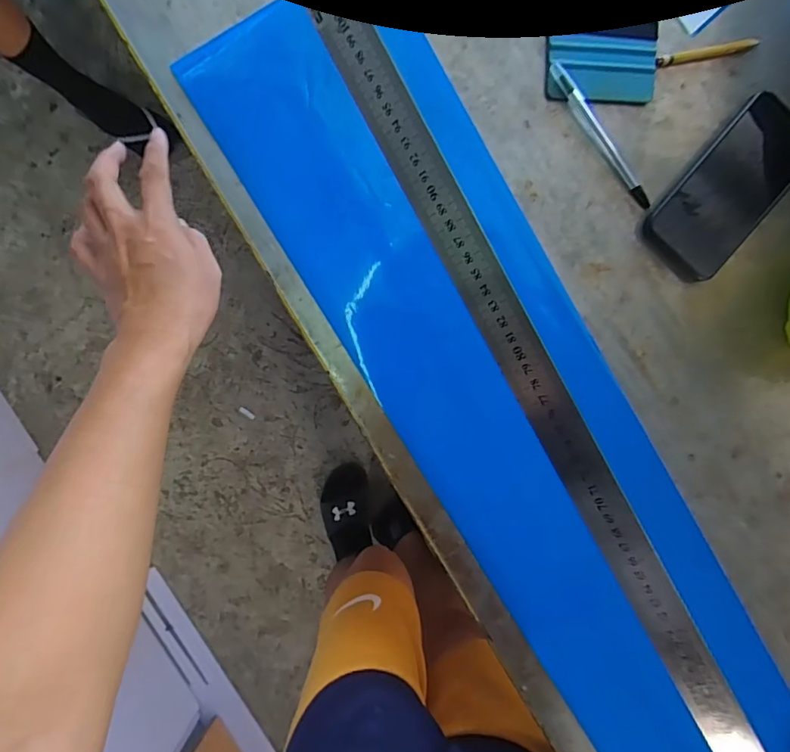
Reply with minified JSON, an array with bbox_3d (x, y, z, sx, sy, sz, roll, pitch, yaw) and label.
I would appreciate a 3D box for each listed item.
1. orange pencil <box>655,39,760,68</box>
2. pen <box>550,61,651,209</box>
[{"bbox_3d":[0.278,-0.288,0.450,0.094,0.006,0.009,-13,97,-3],"label":"orange pencil"},{"bbox_3d":[0.183,-0.212,0.445,0.015,0.011,0.147,-39,97,0],"label":"pen"}]

